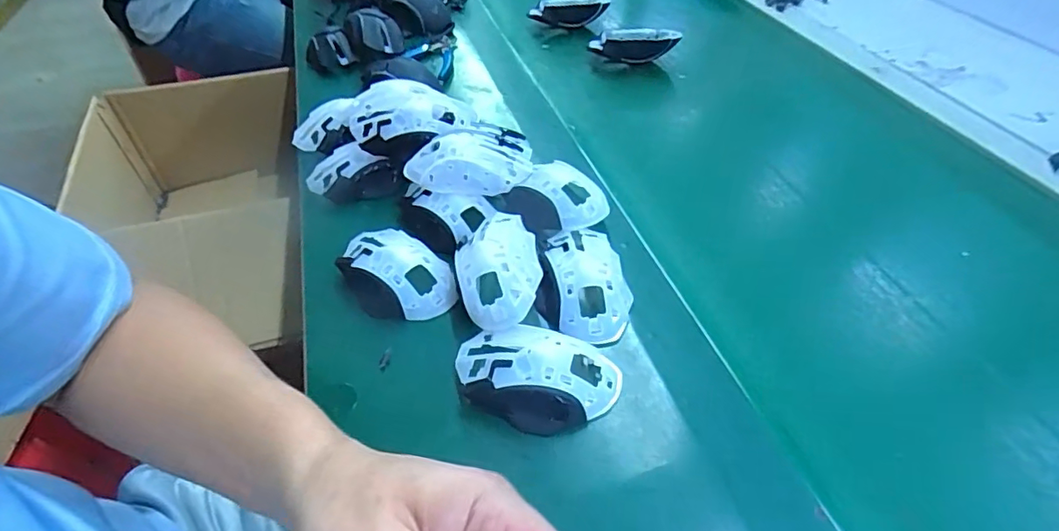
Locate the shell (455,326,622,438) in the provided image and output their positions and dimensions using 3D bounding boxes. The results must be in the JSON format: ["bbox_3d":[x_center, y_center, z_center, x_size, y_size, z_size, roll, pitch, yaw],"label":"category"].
[{"bbox_3d":[0.004,0.078,0.385,0.119,0.041,0.070,7,47,12],"label":"shell"}]

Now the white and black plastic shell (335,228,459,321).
[{"bbox_3d":[-0.116,0.004,0.463,0.118,0.035,0.072,31,54,28],"label":"white and black plastic shell"}]

